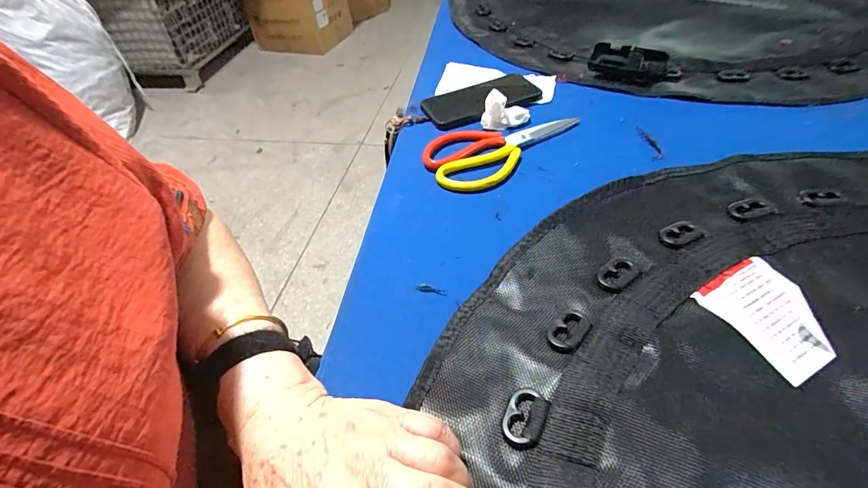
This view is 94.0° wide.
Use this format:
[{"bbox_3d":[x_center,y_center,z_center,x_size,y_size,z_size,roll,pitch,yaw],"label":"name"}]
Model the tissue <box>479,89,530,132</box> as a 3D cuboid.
[{"bbox_3d":[0.093,-0.178,0.528,0.060,0.038,0.031,6,47,11],"label":"tissue"}]

